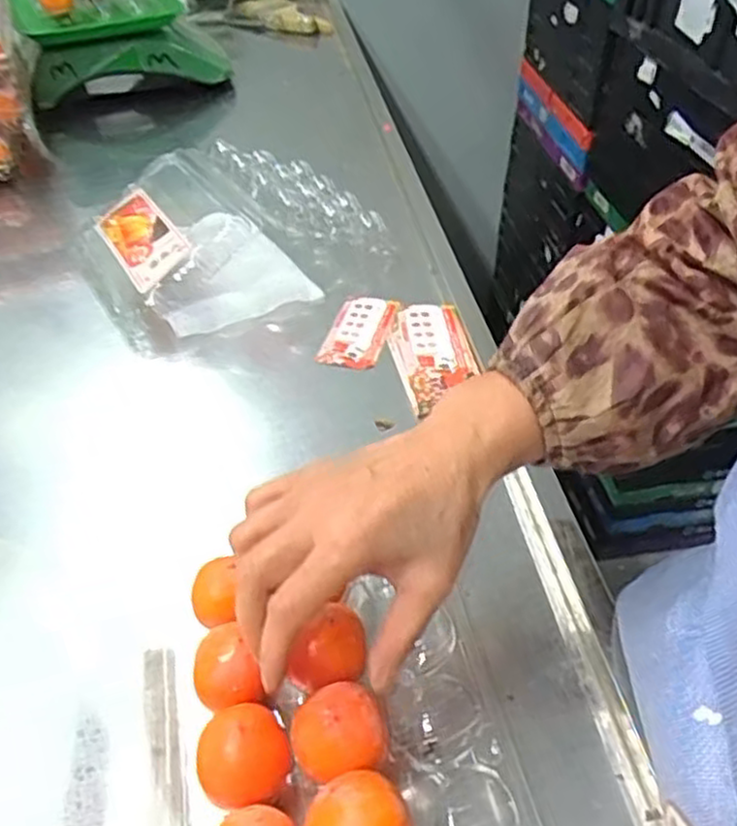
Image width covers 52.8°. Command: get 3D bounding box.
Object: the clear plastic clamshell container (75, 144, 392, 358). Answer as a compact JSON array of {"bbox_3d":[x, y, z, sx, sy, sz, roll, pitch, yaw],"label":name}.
[{"bbox_3d":[-0.133,-0.175,0.712,0.261,0.080,0.190,-26,48,-25],"label":"clear plastic clamshell container"}]

